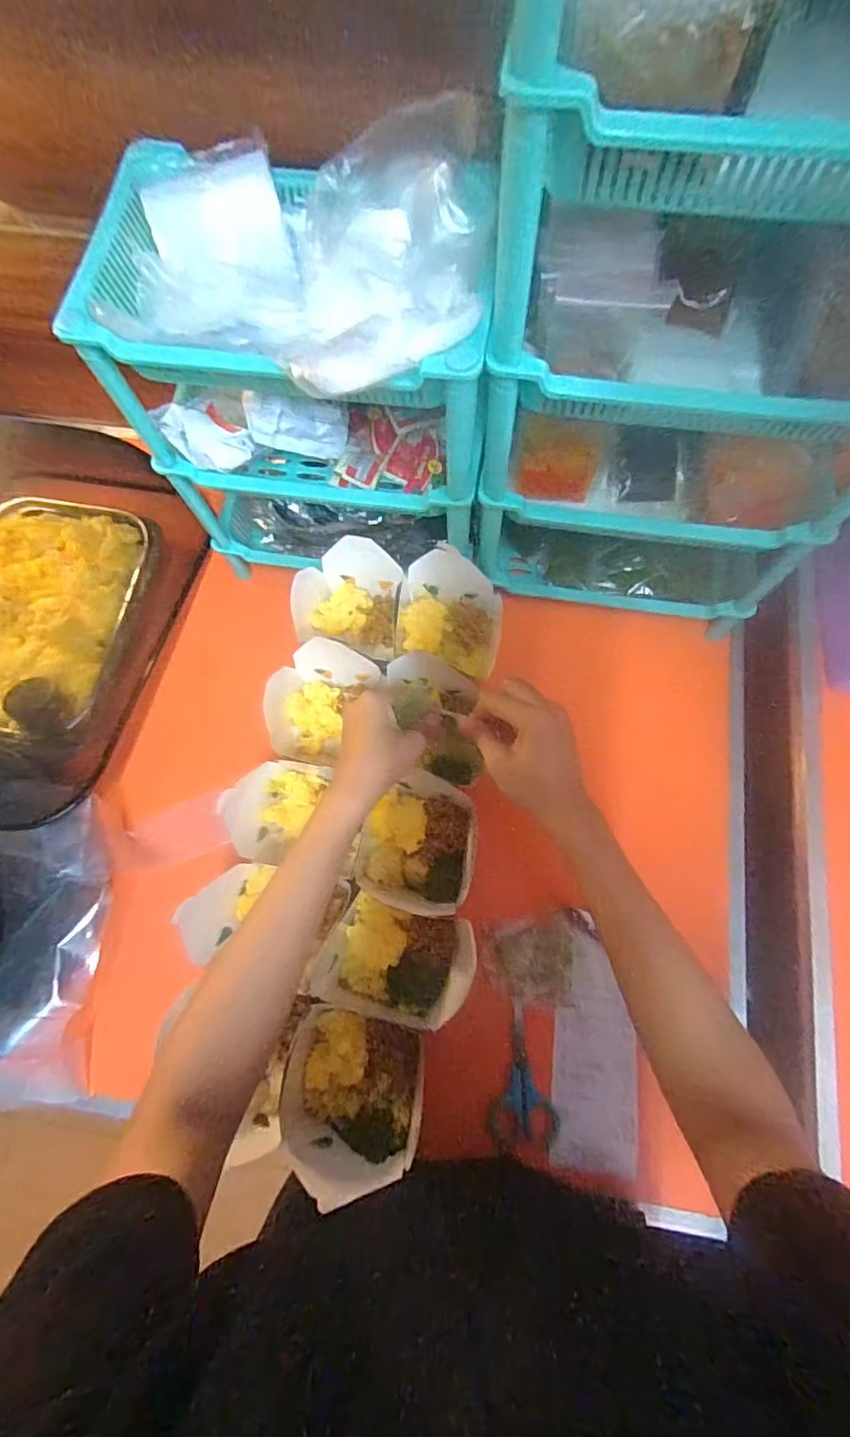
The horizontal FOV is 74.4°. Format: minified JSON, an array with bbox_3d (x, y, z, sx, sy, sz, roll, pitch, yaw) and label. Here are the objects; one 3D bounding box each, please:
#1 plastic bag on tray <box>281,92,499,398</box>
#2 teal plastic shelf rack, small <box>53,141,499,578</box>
[{"bbox_3d":[-0.023,-0.321,0.393,0.135,0.064,0.216,5,73,3],"label":"plastic bag on tray"},{"bbox_3d":[-0.094,-0.283,0.530,0.302,0.303,0.204,11,74,5],"label":"teal plastic shelf rack, small"}]

